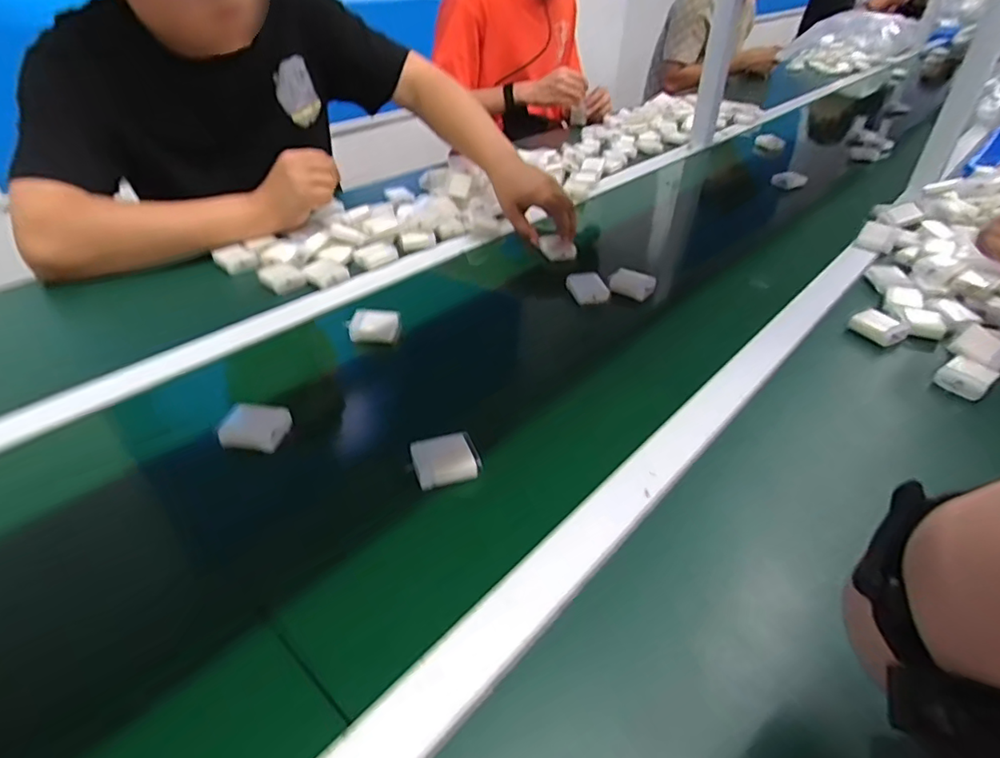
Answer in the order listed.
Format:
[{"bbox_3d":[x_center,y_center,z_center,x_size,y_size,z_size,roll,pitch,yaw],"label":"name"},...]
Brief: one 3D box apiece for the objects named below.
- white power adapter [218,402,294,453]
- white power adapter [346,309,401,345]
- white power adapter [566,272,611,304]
[{"bbox_3d":[-0.216,0.041,0.499,0.053,0.021,0.041,3,38,3],"label":"white power adapter"},{"bbox_3d":[-0.140,-0.059,0.634,0.056,0.028,0.029,-3,38,-4],"label":"white power adapter"},{"bbox_3d":[0.111,-0.115,0.708,0.041,0.020,0.054,-10,39,-13],"label":"white power adapter"}]

